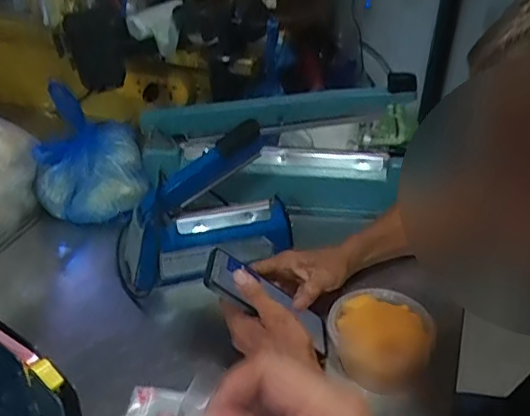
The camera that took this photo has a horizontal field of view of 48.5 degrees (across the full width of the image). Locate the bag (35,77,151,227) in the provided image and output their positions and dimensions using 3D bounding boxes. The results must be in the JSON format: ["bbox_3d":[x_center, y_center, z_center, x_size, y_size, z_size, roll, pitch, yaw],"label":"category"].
[{"bbox_3d":[-0.265,-0.081,0.922,0.159,0.139,0.146,0,34,-2],"label":"bag"}]

